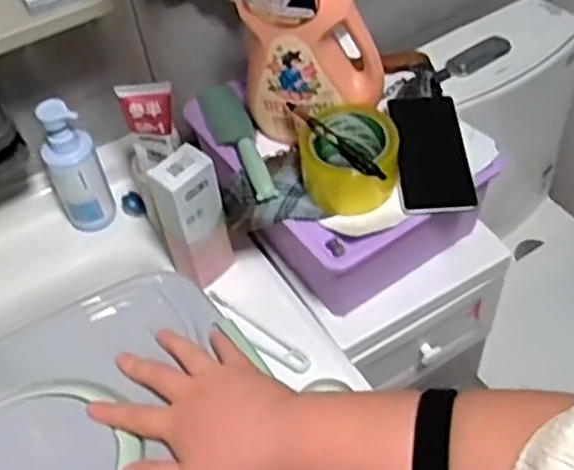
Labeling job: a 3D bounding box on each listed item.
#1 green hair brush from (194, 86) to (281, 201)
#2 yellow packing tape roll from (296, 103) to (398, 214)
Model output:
[{"bbox_3d":[-0.052,-0.108,0.807,0.045,0.025,0.199,-20,52,-11],"label":"green hair brush"},{"bbox_3d":[0.063,-0.081,0.747,0.099,0.066,0.108,0,51,5],"label":"yellow packing tape roll"}]

